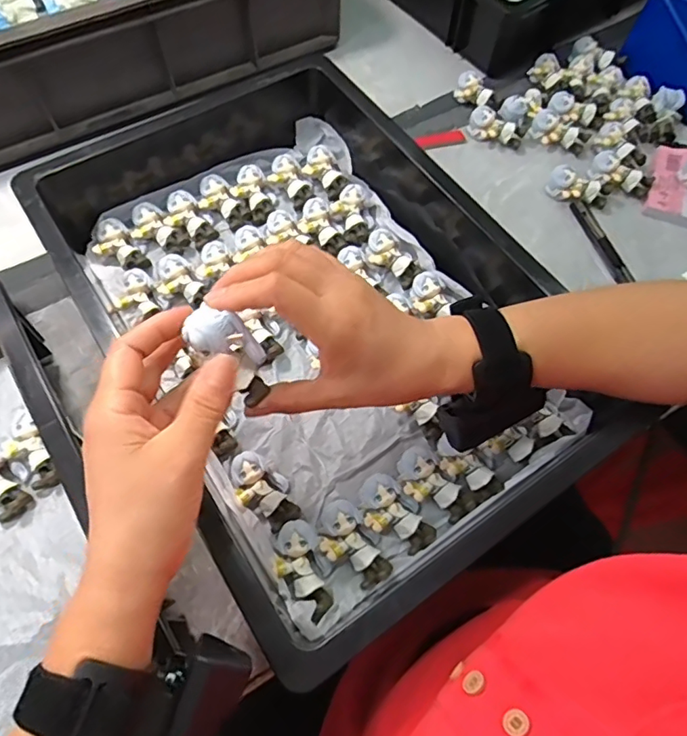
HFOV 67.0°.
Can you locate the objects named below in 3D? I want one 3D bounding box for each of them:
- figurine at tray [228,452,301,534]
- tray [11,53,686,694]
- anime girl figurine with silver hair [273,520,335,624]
[{"bbox_3d":[-0.062,0.095,0.403,0.036,0.024,0.061,-30,69,-15],"label":"figurine at tray"},{"bbox_3d":[-0.037,-0.070,0.450,0.339,0.089,0.508,-31,69,-15],"label":"tray"},{"bbox_3d":[-0.027,0.142,0.365,0.035,0.023,0.064,-25,68,-13],"label":"anime girl figurine with silver hair"}]

